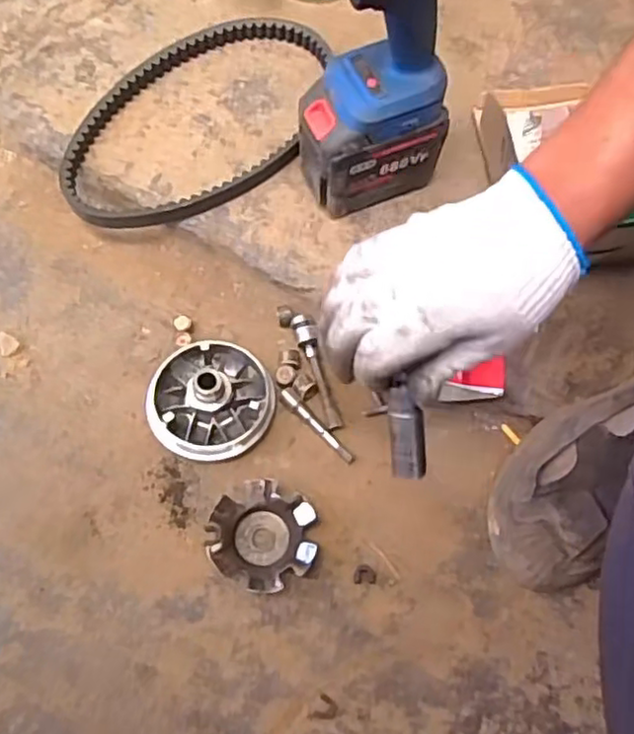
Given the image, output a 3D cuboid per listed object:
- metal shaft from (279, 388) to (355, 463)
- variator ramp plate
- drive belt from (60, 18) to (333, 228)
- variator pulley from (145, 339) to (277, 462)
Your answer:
[{"bbox_3d":[-0.001,0.049,0.553,0.011,0.007,0.082,-39,73,-18],"label":"metal shaft"},{"bbox_3d":[-0.040,0.129,0.512,0.081,0.024,0.078,1,66,-3],"label":"variator ramp plate"},{"bbox_3d":[-0.109,-0.232,0.637,0.280,0.031,0.172,-32,73,-10],"label":"drive belt"},{"bbox_3d":[-0.088,0.023,0.543,0.101,0.050,0.095,1,66,-3],"label":"variator pulley"}]

